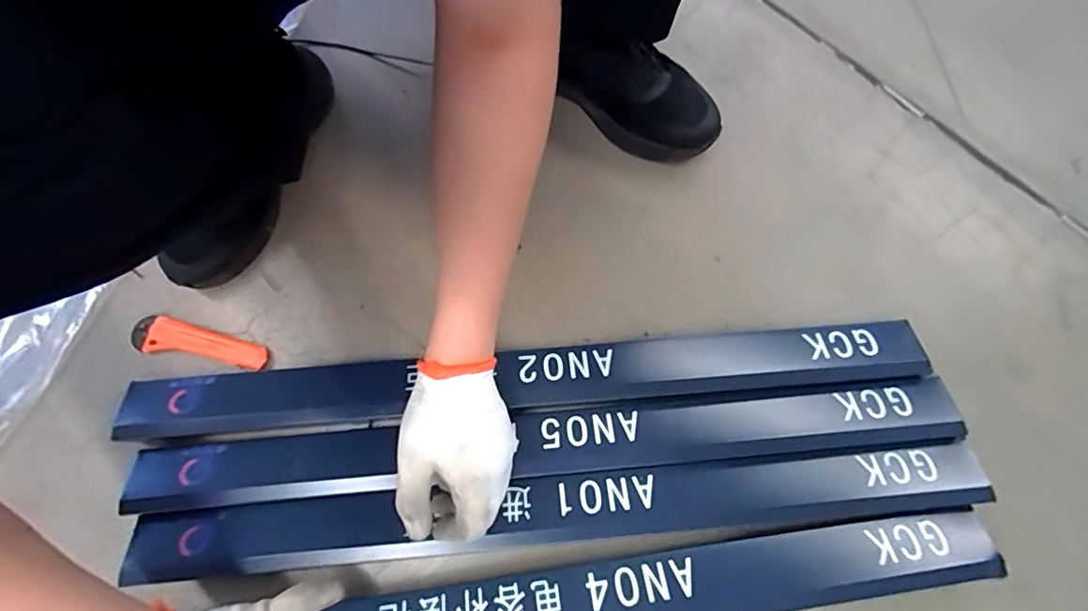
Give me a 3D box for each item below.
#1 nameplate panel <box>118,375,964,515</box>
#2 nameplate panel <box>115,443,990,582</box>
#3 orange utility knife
[{"bbox_3d":[-0.004,0.138,0.517,0.782,0.028,0.066,-5,73,0],"label":"nameplate panel"},{"bbox_3d":[0.018,0.196,0.497,0.765,0.033,0.067,-5,73,-1],"label":"nameplate panel"},{"bbox_3d":[-0.358,0.043,0.557,0.142,0.013,0.037,14,74,4],"label":"orange utility knife"}]

